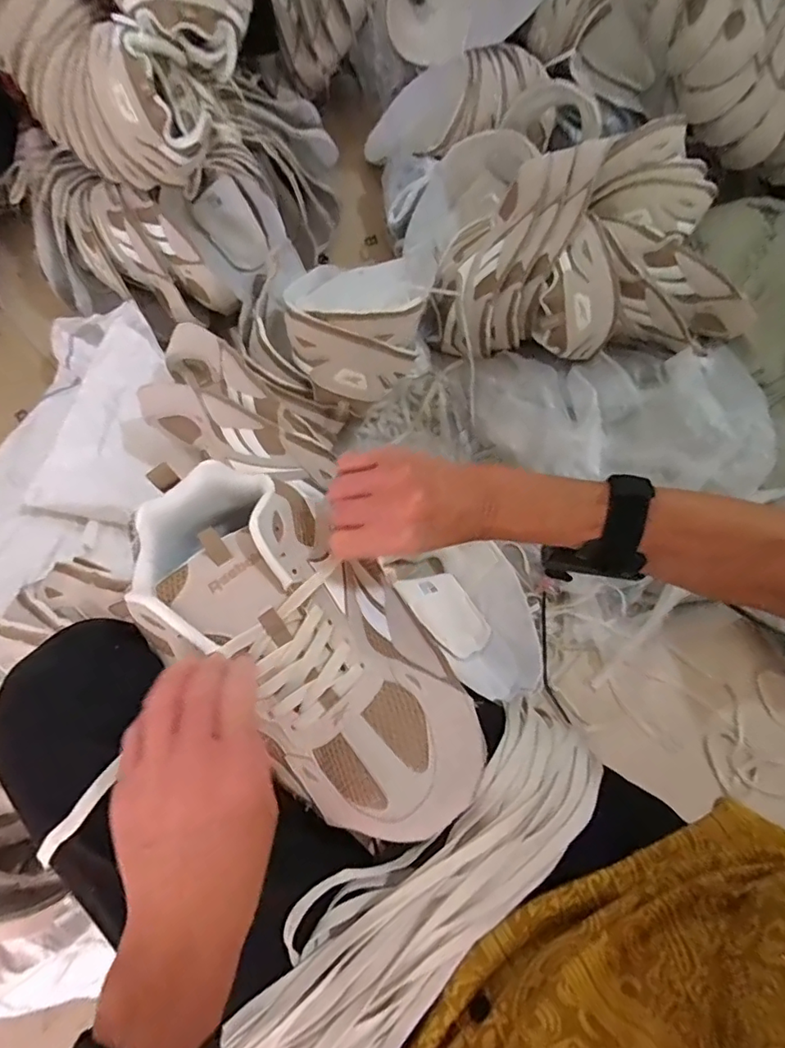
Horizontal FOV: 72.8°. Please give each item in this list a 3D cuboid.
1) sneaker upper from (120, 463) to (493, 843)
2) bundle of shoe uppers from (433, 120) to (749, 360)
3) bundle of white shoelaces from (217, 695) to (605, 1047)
[{"bbox_3d":[-0.053,0.068,0.331,0.123,0.062,0.269,-41,80,-13],"label":"sneaker upper"},{"bbox_3d":[0.252,-0.374,0.720,0.384,0.154,0.274,-6,72,-4],"label":"bundle of shoe uppers"},{"bbox_3d":[0.015,0.223,0.314,0.095,0.043,0.285,42,76,11],"label":"bundle of white shoelaces"}]

